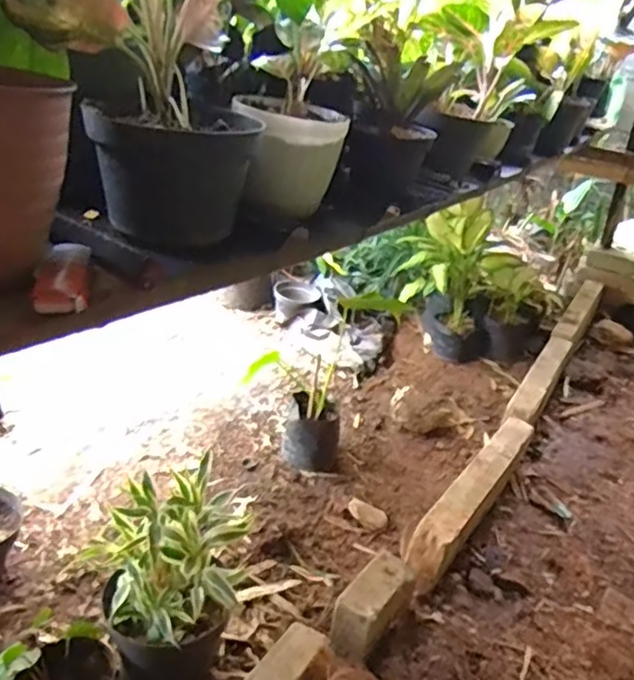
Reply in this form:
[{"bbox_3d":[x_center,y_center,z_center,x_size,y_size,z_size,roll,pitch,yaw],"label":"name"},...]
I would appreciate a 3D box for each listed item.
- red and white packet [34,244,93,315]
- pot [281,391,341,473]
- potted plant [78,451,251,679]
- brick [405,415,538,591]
[{"bbox_3d":[-0.261,-0.062,0.637,0.046,0.030,0.139,-3,28,-15],"label":"red and white packet"},{"bbox_3d":[-0.013,0.237,1.630,0.140,0.162,0.146,3,27,-2],"label":"pot"},{"bbox_3d":[-0.235,0.396,1.023,0.199,0.347,0.180,-8,29,-23],"label":"potted plant"},{"bbox_3d":[0.370,0.377,1.465,0.086,0.147,0.562,22,32,31],"label":"brick"}]

